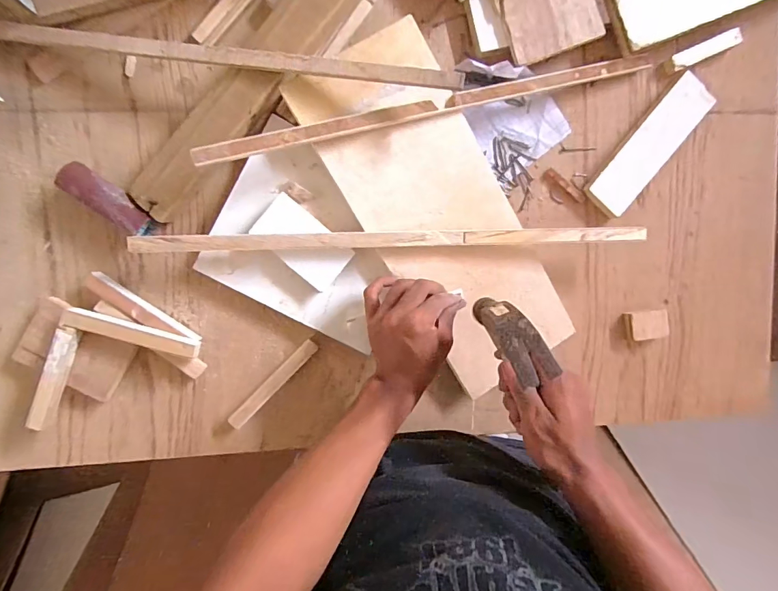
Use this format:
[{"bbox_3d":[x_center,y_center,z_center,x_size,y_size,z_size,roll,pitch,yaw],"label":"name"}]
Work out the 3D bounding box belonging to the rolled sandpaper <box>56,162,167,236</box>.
[{"bbox_3d":[-0.319,-0.108,0.497,0.112,0.043,0.036,34,91,-8],"label":"rolled sandpaper"}]

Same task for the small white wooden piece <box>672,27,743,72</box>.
[{"bbox_3d":[0.426,-0.329,0.564,0.099,0.011,0.023,-26,97,-3],"label":"small white wooden piece"}]

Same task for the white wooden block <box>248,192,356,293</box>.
[{"bbox_3d":[-0.103,-0.063,0.507,0.110,0.019,0.063,40,90,-8],"label":"white wooden block"}]

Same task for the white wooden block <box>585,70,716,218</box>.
[{"bbox_3d":[0.348,-0.198,0.570,0.062,0.026,0.207,39,90,-8],"label":"white wooden block"}]

